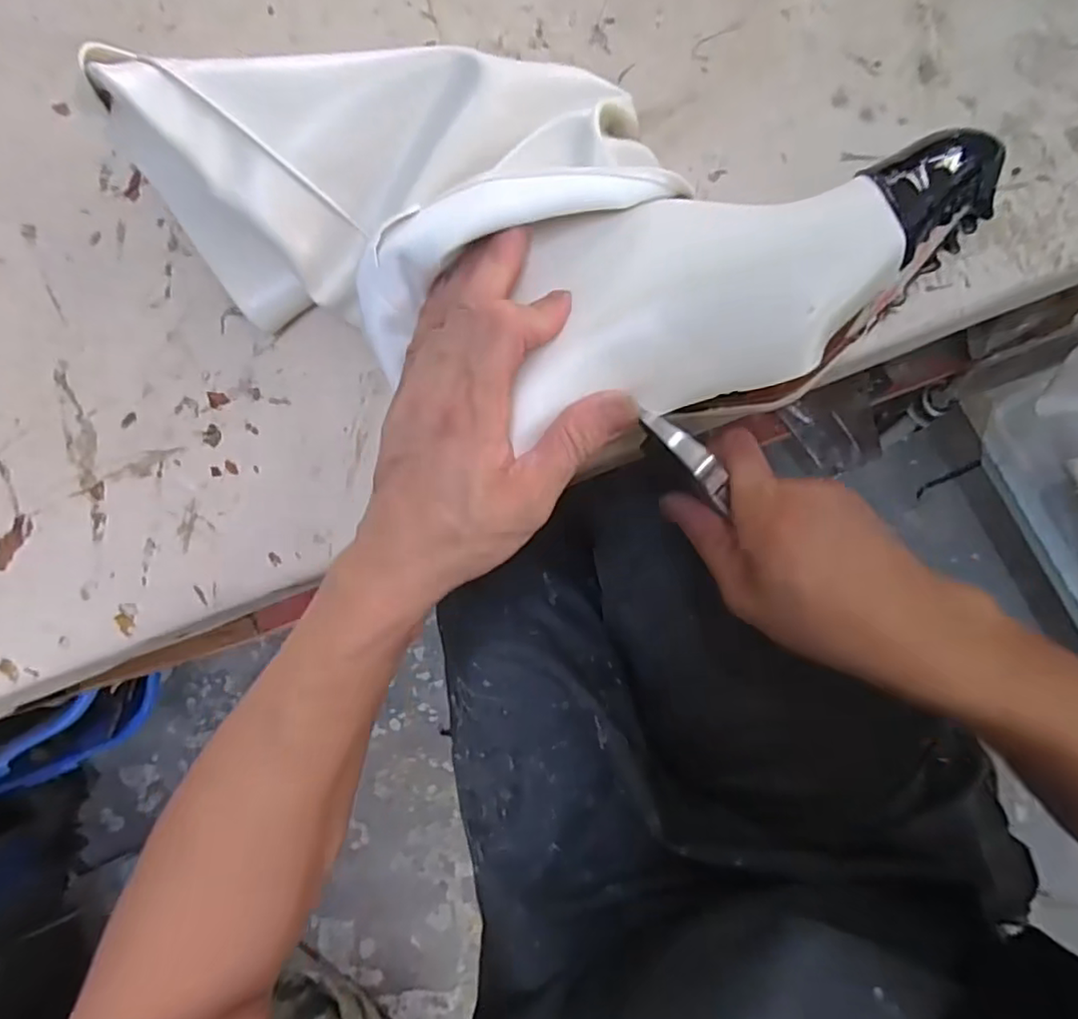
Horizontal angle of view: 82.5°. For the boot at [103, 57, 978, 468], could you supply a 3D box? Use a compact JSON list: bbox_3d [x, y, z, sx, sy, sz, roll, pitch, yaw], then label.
[{"bbox_3d":[-0.024,-0.129,0.288,0.381,0.072,0.148,19,92,14],"label":"boot"}]

